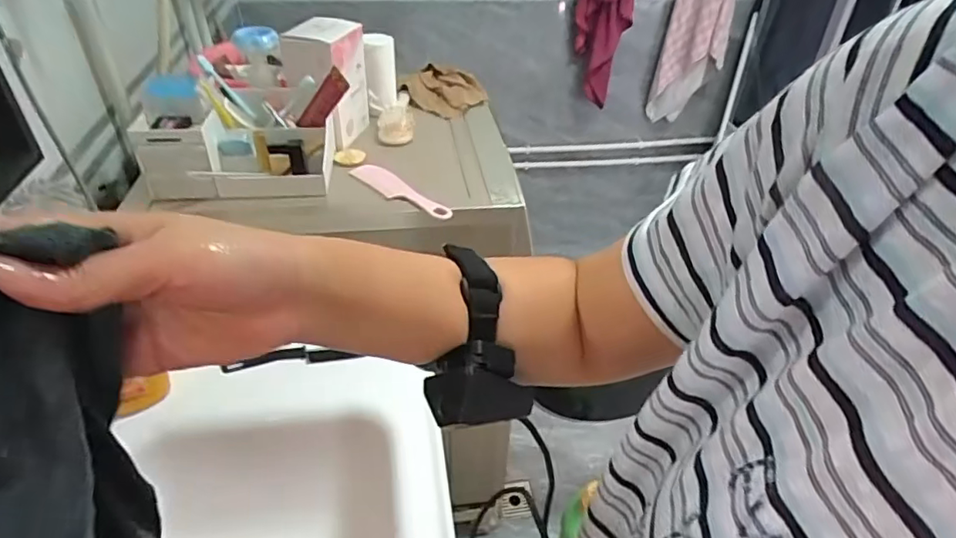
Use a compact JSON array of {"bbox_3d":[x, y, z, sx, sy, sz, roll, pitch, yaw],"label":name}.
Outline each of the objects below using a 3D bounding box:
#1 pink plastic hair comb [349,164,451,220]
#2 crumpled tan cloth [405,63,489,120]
[{"bbox_3d":[-0.119,-0.121,0.869,0.195,0.011,0.045,31,47,33],"label":"pink plastic hair comb"},{"bbox_3d":[-0.065,-0.353,1.124,0.131,0.067,0.126,31,47,32],"label":"crumpled tan cloth"}]

